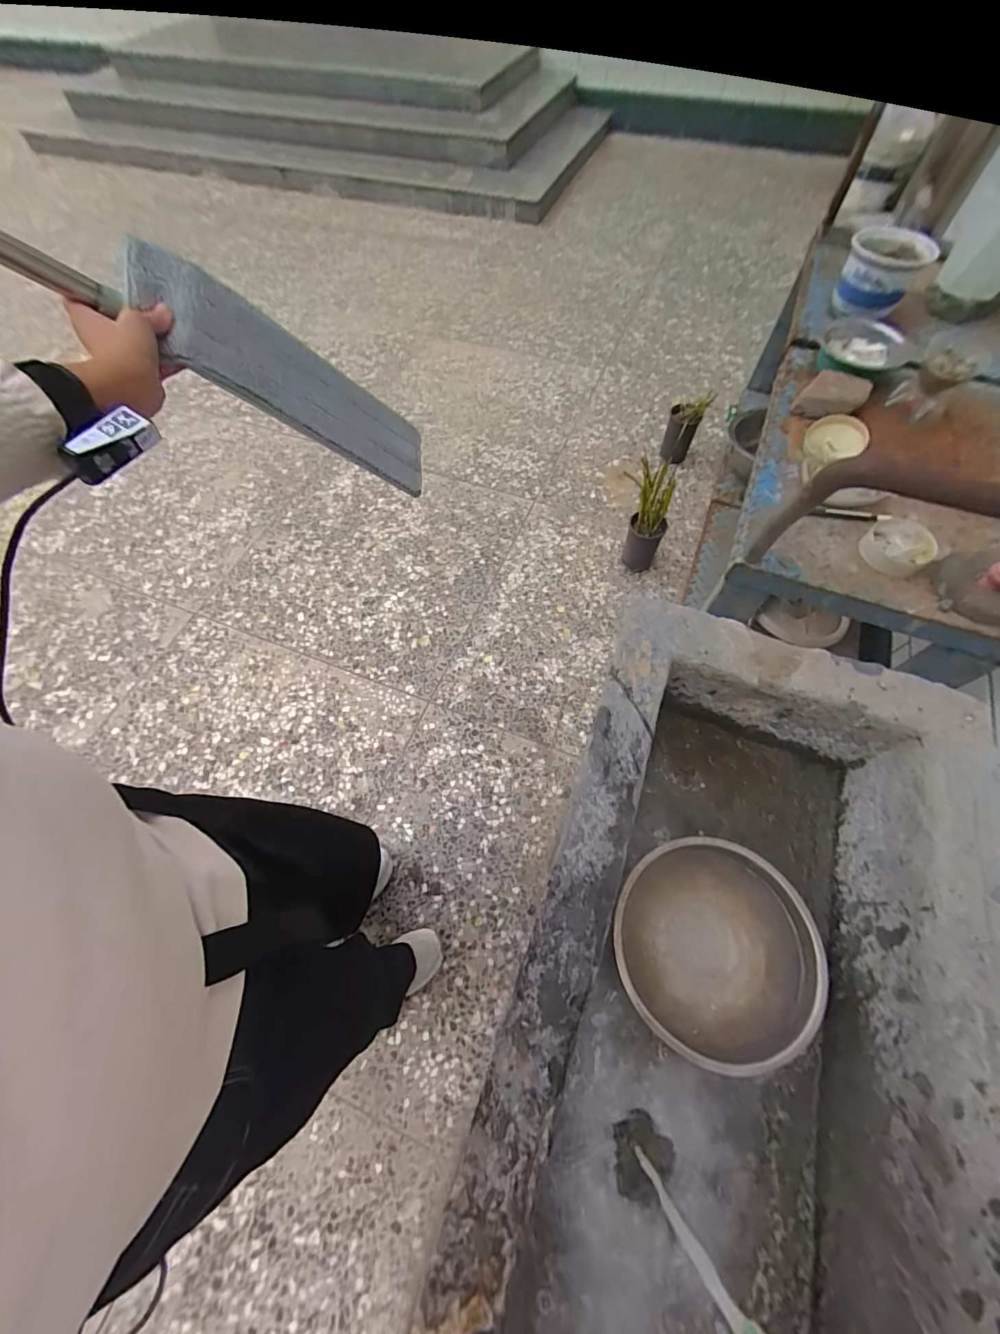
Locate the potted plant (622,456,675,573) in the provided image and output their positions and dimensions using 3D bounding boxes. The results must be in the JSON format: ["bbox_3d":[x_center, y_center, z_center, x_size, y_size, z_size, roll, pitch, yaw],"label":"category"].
[{"bbox_3d":[0.458,-0.471,1.511,0.175,0.354,0.141,22,65,13],"label":"potted plant"}]

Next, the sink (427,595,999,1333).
[{"bbox_3d":[0.239,0.473,0.517,0.469,0.222,1.108,17,64,11],"label":"sink"}]

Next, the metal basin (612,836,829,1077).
[{"bbox_3d":[0.271,0.354,0.608,0.247,0.089,0.236,-1,62,1],"label":"metal basin"}]

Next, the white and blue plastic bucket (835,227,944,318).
[{"bbox_3d":[0.784,-0.817,0.975,0.143,0.126,0.118,27,66,15],"label":"white and blue plastic bucket"}]

